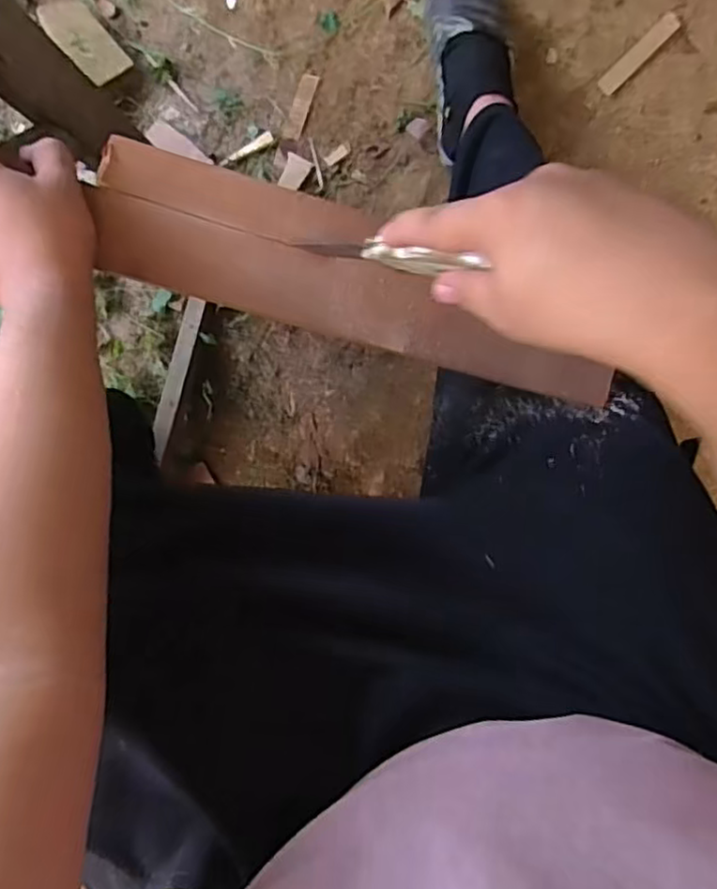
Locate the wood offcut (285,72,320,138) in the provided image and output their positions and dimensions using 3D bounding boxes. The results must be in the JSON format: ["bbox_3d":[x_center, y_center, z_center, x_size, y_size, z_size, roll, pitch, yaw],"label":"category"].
[{"bbox_3d":[-0.088,-0.521,1.023,0.027,0.004,0.102,18,88,4],"label":"wood offcut"}]

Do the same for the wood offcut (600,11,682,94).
[{"bbox_3d":[0.400,-0.553,0.941,0.139,0.011,0.025,-44,86,0],"label":"wood offcut"}]

